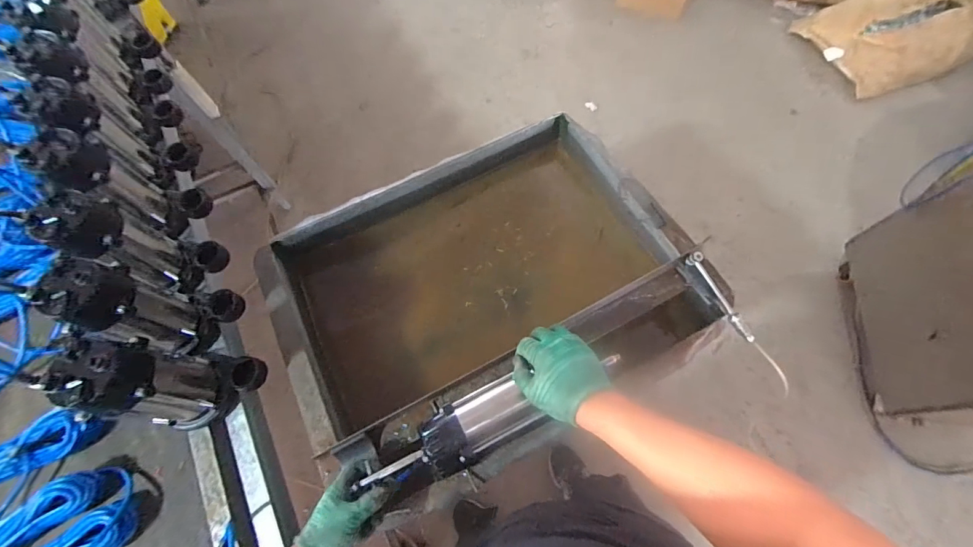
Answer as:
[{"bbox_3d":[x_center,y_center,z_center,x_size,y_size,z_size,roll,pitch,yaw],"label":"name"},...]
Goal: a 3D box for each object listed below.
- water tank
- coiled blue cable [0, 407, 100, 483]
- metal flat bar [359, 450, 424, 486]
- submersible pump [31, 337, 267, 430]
[{"bbox_3d":[-0.019,0.034,0.886,0.755,0.224,0.575,-28,69,-8],"label":"water tank"},{"bbox_3d":[-0.804,0.311,0.663,0.351,0.057,0.070,-25,68,-7],"label":"coiled blue cable"},{"bbox_3d":[-0.137,0.285,0.607,0.093,0.006,0.012,-24,68,-13],"label":"metal flat bar"},{"bbox_3d":[-0.463,0.165,0.616,0.133,0.237,0.121,5,68,5],"label":"submersible pump"}]

